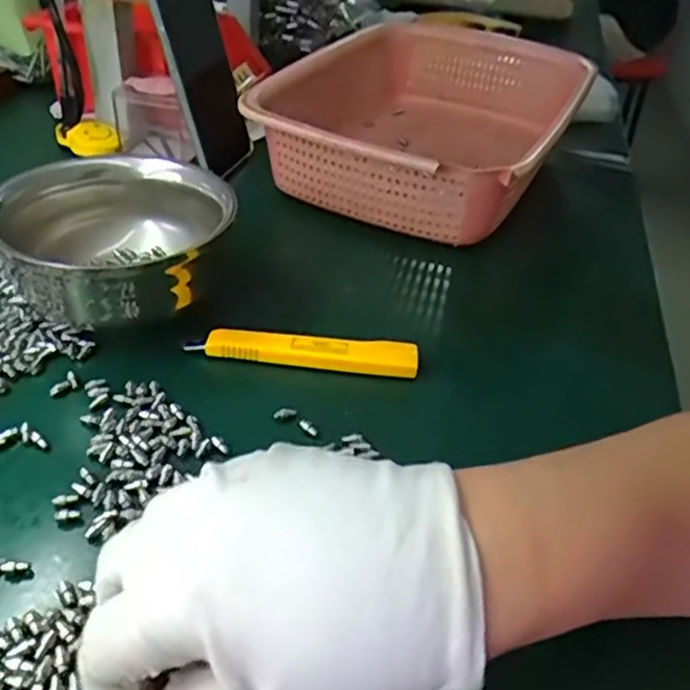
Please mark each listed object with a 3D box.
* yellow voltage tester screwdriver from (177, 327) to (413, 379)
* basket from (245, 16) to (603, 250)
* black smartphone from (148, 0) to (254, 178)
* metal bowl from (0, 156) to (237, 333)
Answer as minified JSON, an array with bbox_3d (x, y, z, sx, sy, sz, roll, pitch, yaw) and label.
[{"bbox_3d":[-0.022,0.003,0.360,0.120,0.013,0.019,5,38,-2],"label":"yellow voltage tester screwdriver"},{"bbox_3d":[0.065,-0.183,0.553,0.209,0.077,0.293,20,40,16],"label":"basket"},{"bbox_3d":[-0.110,-0.211,0.502,0.015,0.163,0.074,3,39,22],"label":"black smartphone"},{"bbox_3d":[-0.126,-0.054,0.376,0.110,0.069,0.110,4,38,-3],"label":"metal bowl"}]

